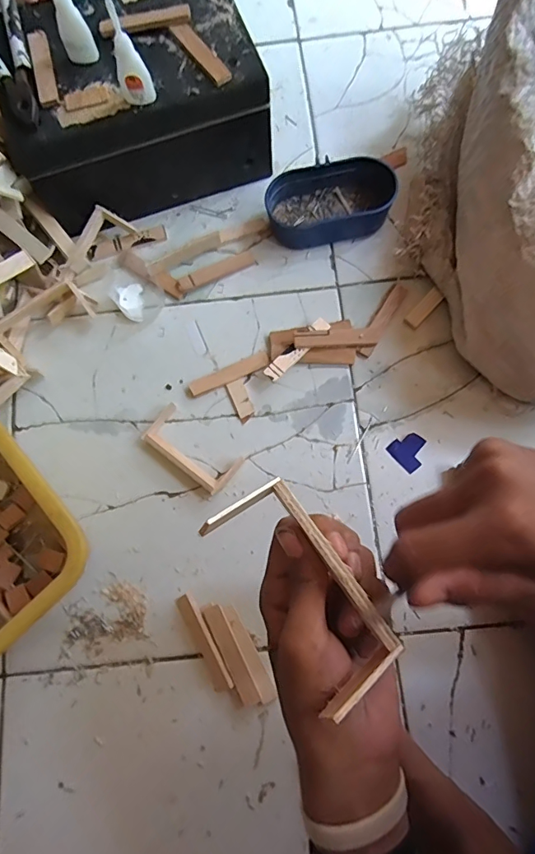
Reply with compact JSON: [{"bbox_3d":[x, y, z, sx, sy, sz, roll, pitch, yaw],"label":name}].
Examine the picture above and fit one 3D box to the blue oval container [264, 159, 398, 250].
[{"bbox_3d":[0.076,-0.276,0.567,0.156,0.043,0.083,-11,75,0],"label":"blue oval container"}]

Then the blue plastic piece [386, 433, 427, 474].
[{"bbox_3d":[0.160,0.026,0.518,0.039,0.004,0.040,-41,78,-8],"label":"blue plastic piece"}]

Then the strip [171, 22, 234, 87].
[{"bbox_3d":[-0.069,-0.395,0.488,0.021,0.009,0.092,-34,77,-6],"label":"strip"}]

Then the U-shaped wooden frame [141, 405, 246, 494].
[{"bbox_3d":[-0.083,0.025,0.515,0.107,0.020,0.050,37,80,11],"label":"U-shaped wooden frame"}]

